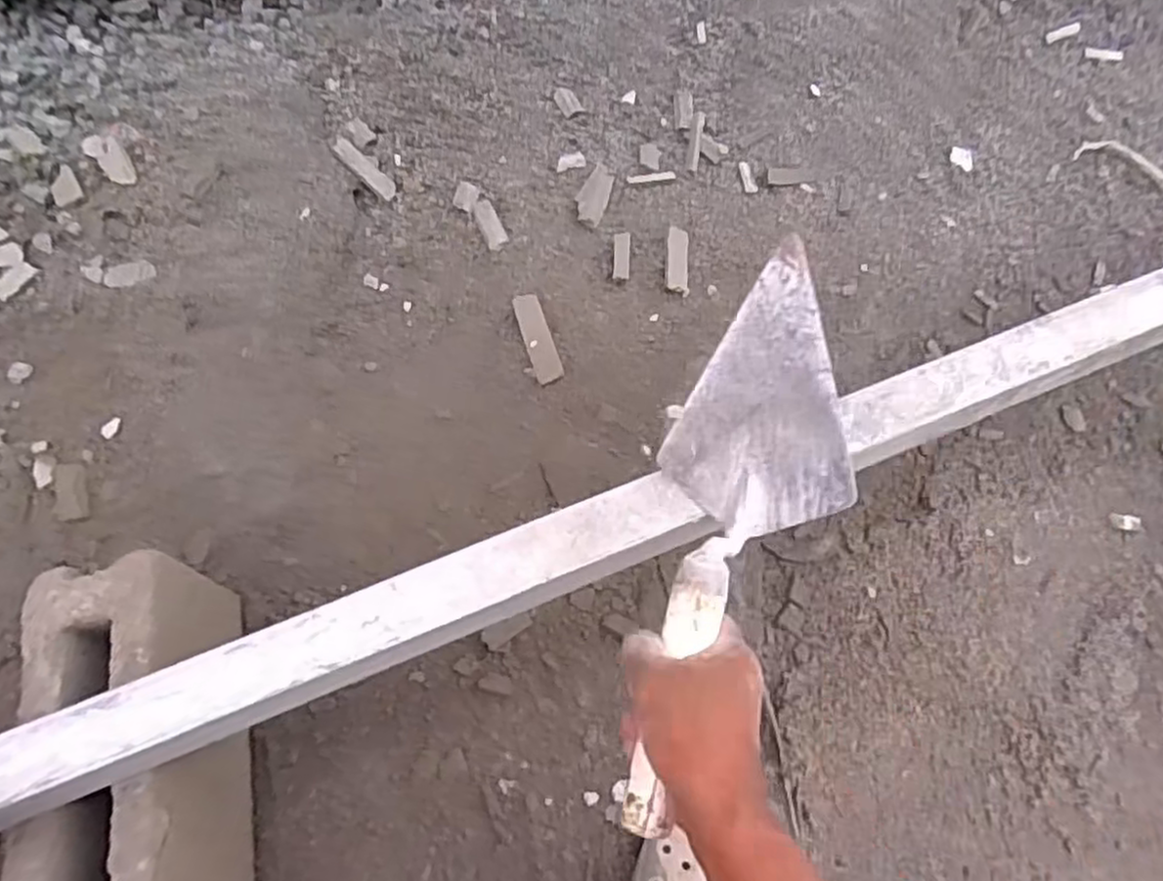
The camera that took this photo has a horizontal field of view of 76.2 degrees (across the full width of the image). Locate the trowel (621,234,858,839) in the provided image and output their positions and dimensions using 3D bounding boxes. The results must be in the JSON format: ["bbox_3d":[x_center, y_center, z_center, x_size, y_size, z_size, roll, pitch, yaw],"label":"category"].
[{"bbox_3d":[0.097,0.059,0.470,0.112,0.068,0.353,16,80,9],"label":"trowel"}]

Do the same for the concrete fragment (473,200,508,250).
[{"bbox_3d":[-0.110,-0.259,0.891,0.025,0.012,0.073,-21,65,-9],"label":"concrete fragment"}]

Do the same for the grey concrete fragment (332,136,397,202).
[{"bbox_3d":[-0.267,-0.337,0.918,0.093,0.005,0.026,43,68,-10],"label":"grey concrete fragment"}]

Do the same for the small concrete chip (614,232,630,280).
[{"bbox_3d":[0.048,-0.220,0.878,0.020,0.010,0.060,1,64,2],"label":"small concrete chip"}]

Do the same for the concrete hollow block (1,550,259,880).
[{"bbox_3d":[-0.345,0.265,0.588,0.099,0.186,0.302,-11,64,-4],"label":"concrete hollow block"}]

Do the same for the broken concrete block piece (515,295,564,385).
[{"bbox_3d":[-0.048,-0.115,0.827,0.033,0.007,0.108,-11,69,-22],"label":"broken concrete block piece"}]

